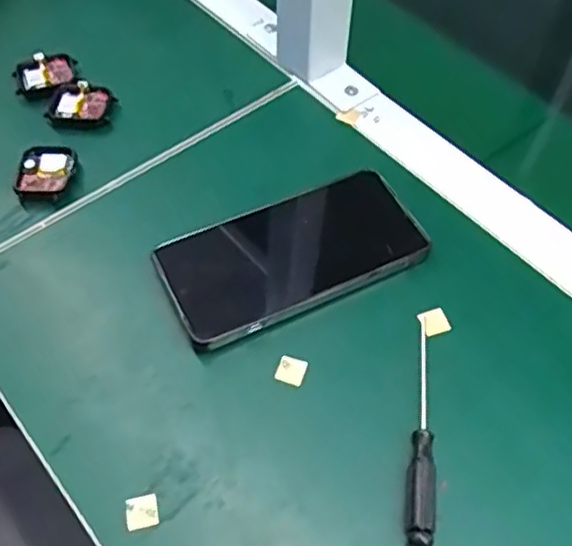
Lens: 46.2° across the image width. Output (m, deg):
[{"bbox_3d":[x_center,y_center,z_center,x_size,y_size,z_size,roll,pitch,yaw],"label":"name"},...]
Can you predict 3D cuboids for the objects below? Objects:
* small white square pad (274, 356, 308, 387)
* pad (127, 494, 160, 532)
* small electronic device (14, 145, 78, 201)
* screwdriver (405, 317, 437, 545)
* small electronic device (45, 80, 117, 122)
[{"bbox_3d":[0.003,0.056,0.383,0.016,0.004,0.015,15,56,9],"label":"small white square pad"},{"bbox_3d":[-0.073,0.120,0.338,0.015,0.004,0.015,-13,57,-10],"label":"pad"},{"bbox_3d":[-0.161,-0.069,0.456,0.035,0.015,0.046,-2,55,-2],"label":"small electronic device"},{"bbox_3d":[0.074,0.079,0.357,0.015,0.013,0.129,7,56,4],"label":"screwdriver"},{"bbox_3d":[-0.150,-0.124,0.490,0.047,0.015,0.027,-5,56,-4],"label":"small electronic device"}]

